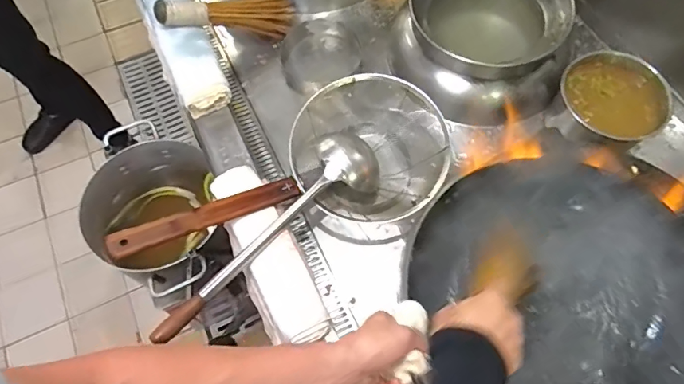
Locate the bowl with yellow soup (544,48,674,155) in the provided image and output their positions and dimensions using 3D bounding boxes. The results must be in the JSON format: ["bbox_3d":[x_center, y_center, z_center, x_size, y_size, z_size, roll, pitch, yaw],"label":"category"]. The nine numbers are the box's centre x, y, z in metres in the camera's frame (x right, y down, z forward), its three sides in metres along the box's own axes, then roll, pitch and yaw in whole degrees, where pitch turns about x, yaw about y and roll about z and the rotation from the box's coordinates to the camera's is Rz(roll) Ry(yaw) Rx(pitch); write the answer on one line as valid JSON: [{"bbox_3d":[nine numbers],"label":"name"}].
[{"bbox_3d":[0.504,-0.164,0.864,0.179,0.091,0.184,0,65,1],"label":"bowl with yellow soup"}]

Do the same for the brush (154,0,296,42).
[{"bbox_3d":[-0.244,-0.385,0.985,0.295,0.091,0.078,-9,64,-23],"label":"brush"}]

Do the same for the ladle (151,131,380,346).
[{"bbox_3d":[-0.116,0.045,0.784,0.447,0.076,0.127,-39,70,-16],"label":"ladle"}]

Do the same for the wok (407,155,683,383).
[{"bbox_3d":[0.337,0.150,0.662,0.410,0.109,0.419,-17,66,-7],"label":"wok"}]

